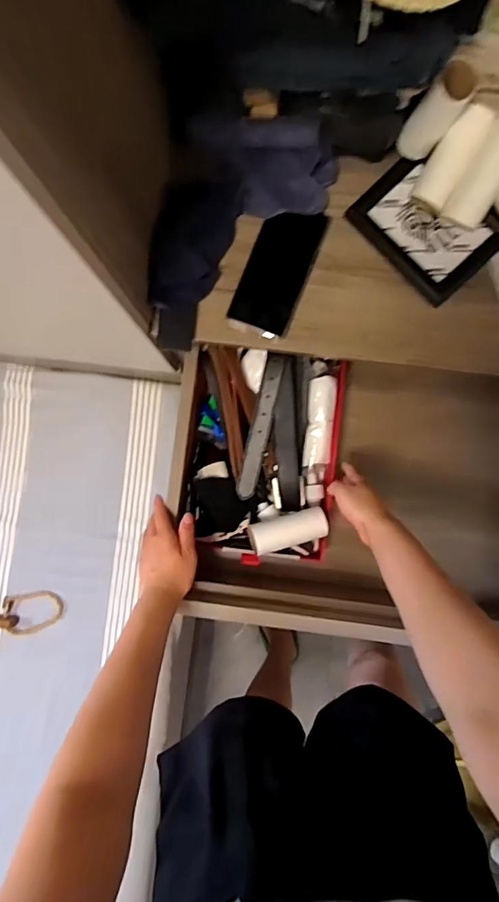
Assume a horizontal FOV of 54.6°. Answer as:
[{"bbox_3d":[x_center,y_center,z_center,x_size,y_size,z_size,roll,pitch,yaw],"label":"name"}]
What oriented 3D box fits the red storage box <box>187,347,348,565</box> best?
[{"bbox_3d":[0.018,0.004,0.667,0.203,0.075,0.278,5,86,4],"label":"red storage box"}]

